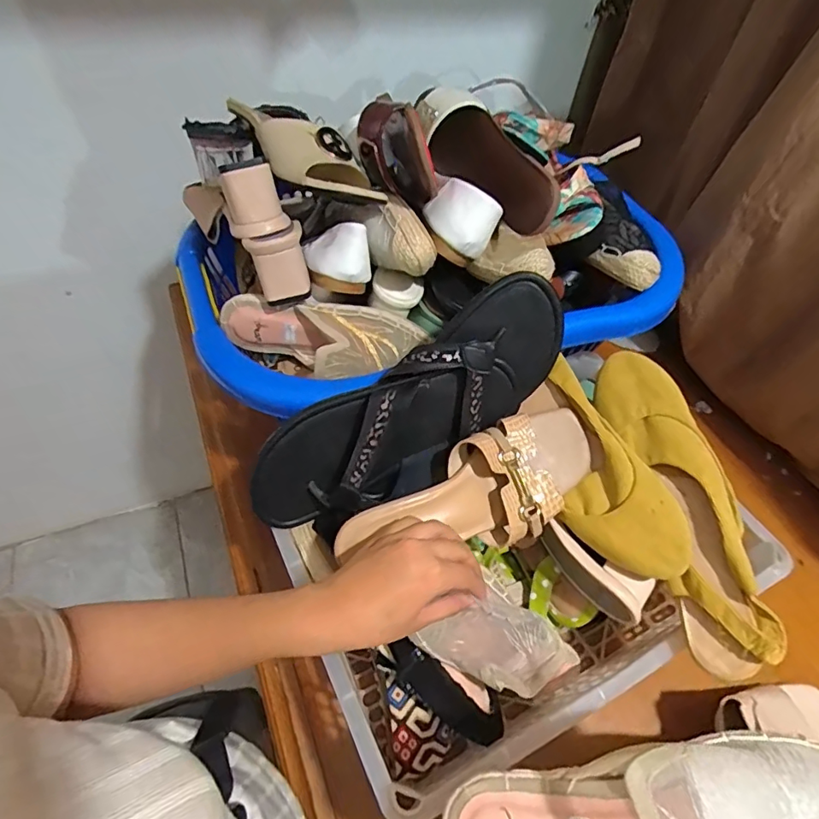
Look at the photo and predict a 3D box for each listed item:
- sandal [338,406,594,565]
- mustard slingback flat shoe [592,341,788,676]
[{"bbox_3d":[0.059,0.085,0.456,0.244,0.057,0.099,-33,79,-14],"label":"sandal"},{"bbox_3d":[0.249,0.077,0.456,0.081,0.049,0.291,-7,67,-10],"label":"mustard slingback flat shoe"}]

